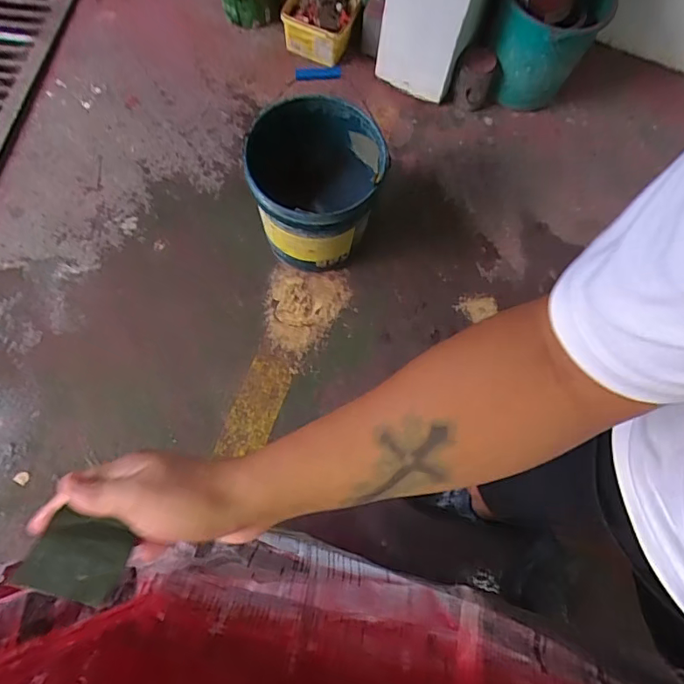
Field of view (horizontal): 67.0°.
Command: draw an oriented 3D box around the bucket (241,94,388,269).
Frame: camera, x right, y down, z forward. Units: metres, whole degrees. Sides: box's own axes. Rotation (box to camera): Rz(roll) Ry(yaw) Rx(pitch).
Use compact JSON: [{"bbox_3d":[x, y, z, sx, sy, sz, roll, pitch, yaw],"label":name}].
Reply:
[{"bbox_3d":[-0.056,-0.366,1.273,0.300,0.321,0.323,1,71,-4],"label":"bucket"}]

